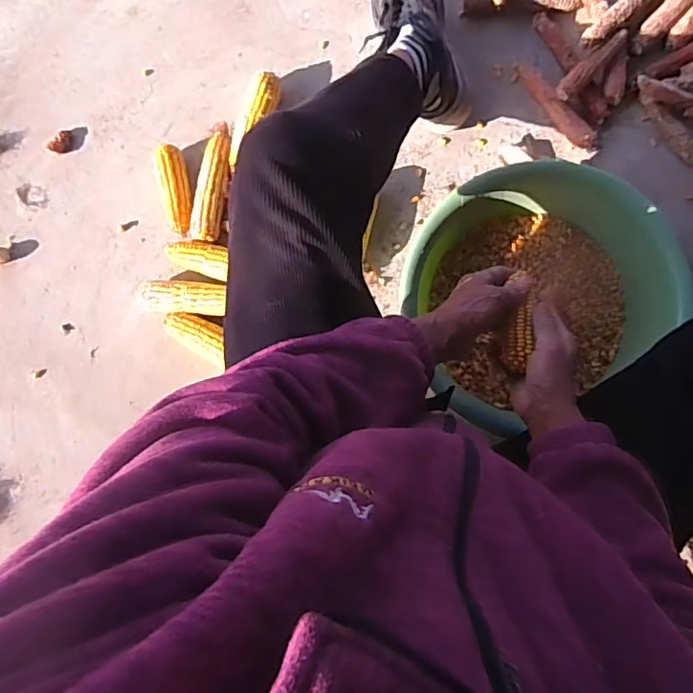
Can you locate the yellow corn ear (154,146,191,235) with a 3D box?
[{"bbox_3d":[-0.268,-0.242,0.847,0.049,0.051,0.141,-12,83,5],"label":"yellow corn ear"}]

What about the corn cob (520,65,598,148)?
[{"bbox_3d":[0.309,-0.355,0.802,0.031,0.029,0.159,-39,82,1],"label":"corn cob"}]

